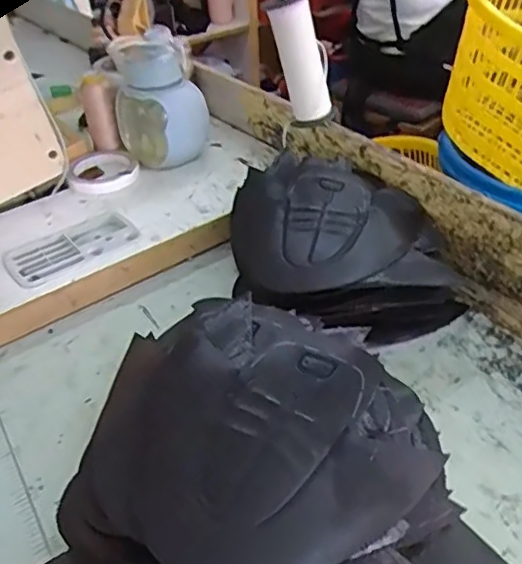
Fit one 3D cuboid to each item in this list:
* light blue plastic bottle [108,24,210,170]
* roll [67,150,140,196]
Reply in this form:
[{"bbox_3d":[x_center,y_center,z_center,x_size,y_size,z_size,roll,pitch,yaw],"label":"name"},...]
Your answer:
[{"bbox_3d":[-0.132,-0.243,0.781,0.105,0.159,0.105,-2,38,2],"label":"light blue plastic bottle"},{"bbox_3d":[-0.214,-0.157,0.801,0.109,0.021,0.109,-2,40,2],"label":"roll"}]

